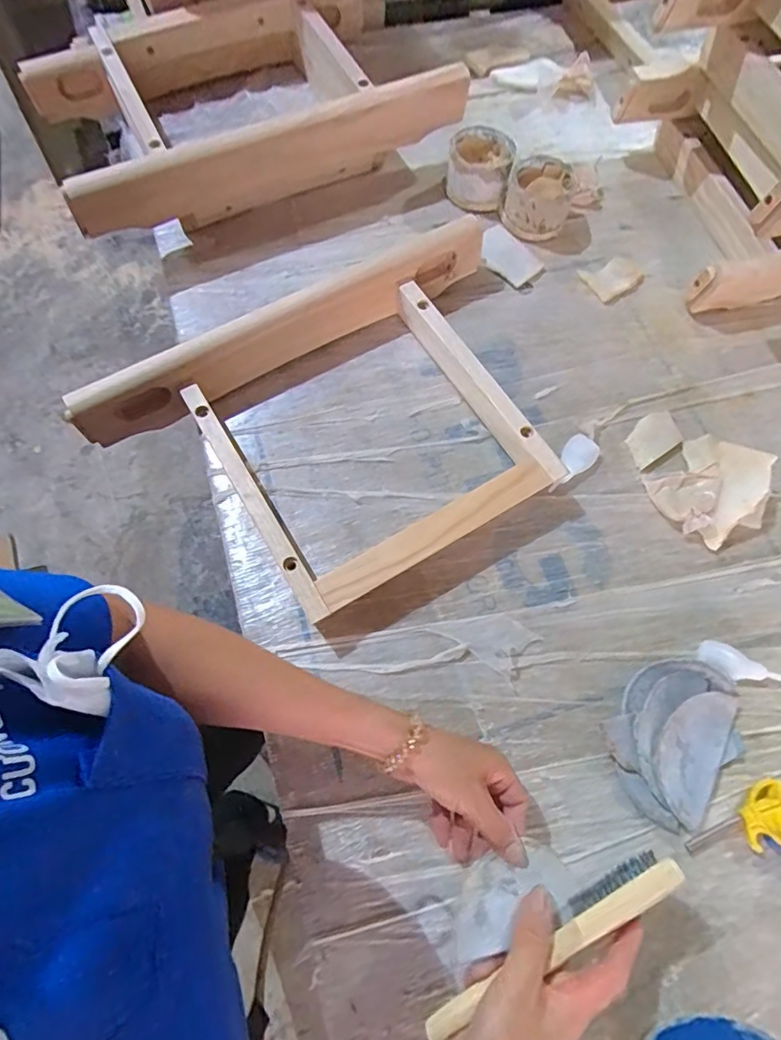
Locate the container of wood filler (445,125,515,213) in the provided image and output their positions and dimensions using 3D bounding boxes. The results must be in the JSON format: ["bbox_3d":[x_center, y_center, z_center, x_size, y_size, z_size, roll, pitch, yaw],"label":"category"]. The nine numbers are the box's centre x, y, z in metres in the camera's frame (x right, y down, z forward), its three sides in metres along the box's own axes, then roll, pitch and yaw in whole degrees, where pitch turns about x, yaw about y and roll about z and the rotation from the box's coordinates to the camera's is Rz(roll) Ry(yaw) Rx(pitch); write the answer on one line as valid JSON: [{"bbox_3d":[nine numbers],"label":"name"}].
[{"bbox_3d":[0.117,-0.469,0.713,0.080,0.054,0.096,8,68,1],"label":"container of wood filler"}]

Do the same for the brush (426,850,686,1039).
[{"bbox_3d":[0.111,0.289,0.365,0.197,0.019,0.023,-27,72,-9],"label":"brush"}]

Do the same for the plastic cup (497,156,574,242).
[{"bbox_3d":[0.192,-0.418,0.697,0.086,0.053,0.094,10,68,2],"label":"plastic cup"}]

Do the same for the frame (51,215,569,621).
[{"bbox_3d":[-0.032,-0.101,0.558,0.487,0.071,0.321,-29,72,-13],"label":"frame"}]

